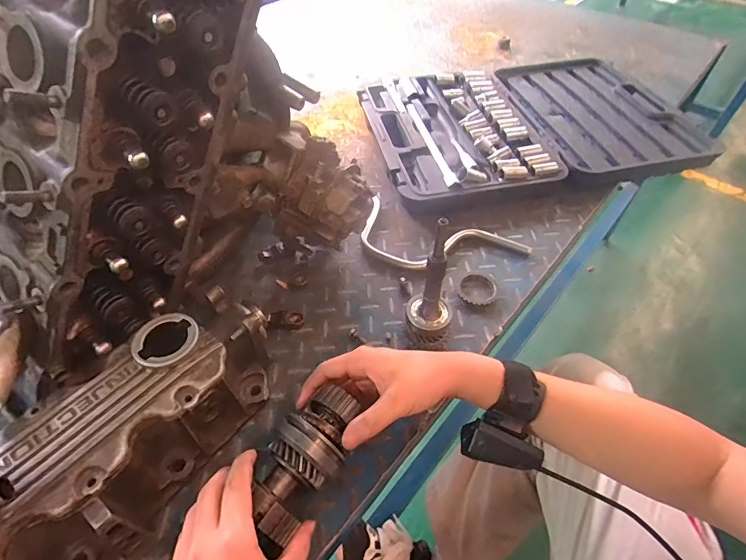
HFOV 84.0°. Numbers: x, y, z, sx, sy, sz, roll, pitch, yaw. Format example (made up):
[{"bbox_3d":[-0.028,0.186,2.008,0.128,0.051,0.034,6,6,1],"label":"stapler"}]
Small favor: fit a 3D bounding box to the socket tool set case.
[{"bbox_3d":[0.290,-0.299,0.774,0.576,0.049,0.400,-8,49,-7],"label":"socket tool set case"}]

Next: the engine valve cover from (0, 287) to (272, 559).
[{"bbox_3d":[-0.255,0.172,0.313,0.111,0.121,0.453,30,55,24],"label":"engine valve cover"}]

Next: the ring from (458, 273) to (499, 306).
[{"bbox_3d":[0.134,0.012,0.536,0.054,0.007,0.051,0,48,0],"label":"ring"}]

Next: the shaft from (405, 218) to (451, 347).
[{"bbox_3d":[0.063,0.016,0.435,0.051,0.154,0.044,7,49,6],"label":"shaft"}]

